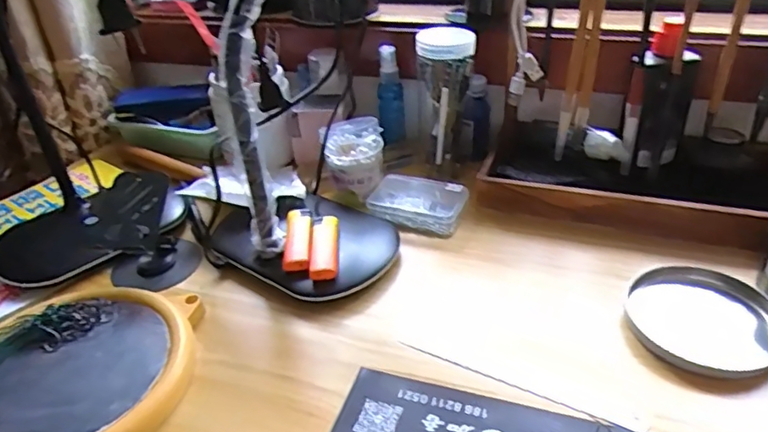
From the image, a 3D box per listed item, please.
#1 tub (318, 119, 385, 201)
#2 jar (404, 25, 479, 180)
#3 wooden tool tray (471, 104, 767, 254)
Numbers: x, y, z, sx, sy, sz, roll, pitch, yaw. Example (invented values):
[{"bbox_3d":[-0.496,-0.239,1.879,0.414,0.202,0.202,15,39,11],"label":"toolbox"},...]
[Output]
[{"bbox_3d":[-0.032,-0.065,0.611,0.063,0.068,0.066,-2,32,1],"label":"tub"},{"bbox_3d":[0.062,-0.123,0.618,0.070,0.151,0.051,-1,34,5],"label":"jar"},{"bbox_3d":[0.253,-0.034,0.574,0.300,0.049,0.133,11,37,21],"label":"wooden tool tray"}]

